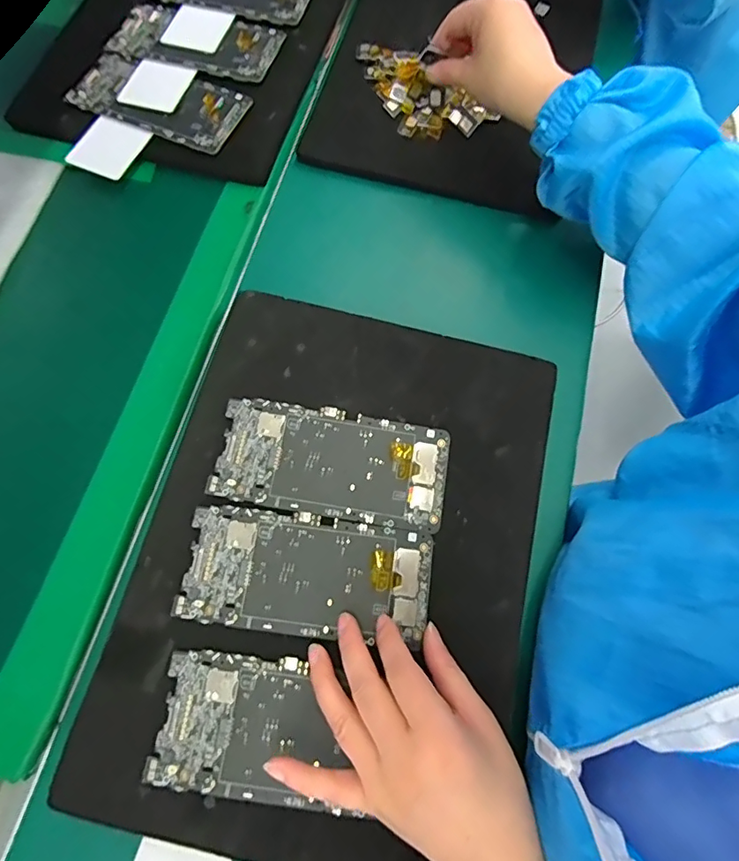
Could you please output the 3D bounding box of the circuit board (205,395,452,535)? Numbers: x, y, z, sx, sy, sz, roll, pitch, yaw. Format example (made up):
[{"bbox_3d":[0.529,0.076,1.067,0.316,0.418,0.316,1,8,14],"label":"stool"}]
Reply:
[{"bbox_3d":[-0.024,0.020,0.337,0.152,0.006,0.071,9,72,3],"label":"circuit board"}]

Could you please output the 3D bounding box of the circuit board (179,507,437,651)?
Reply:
[{"bbox_3d":[-0.038,0.090,0.314,0.151,0.005,0.068,6,72,2],"label":"circuit board"}]

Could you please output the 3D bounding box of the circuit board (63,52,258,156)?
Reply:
[{"bbox_3d":[-0.192,-0.302,0.448,0.155,0.004,0.074,23,73,8],"label":"circuit board"}]

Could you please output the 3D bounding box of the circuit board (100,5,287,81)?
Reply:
[{"bbox_3d":[-0.164,-0.374,0.469,0.158,0.005,0.078,14,72,5],"label":"circuit board"}]

